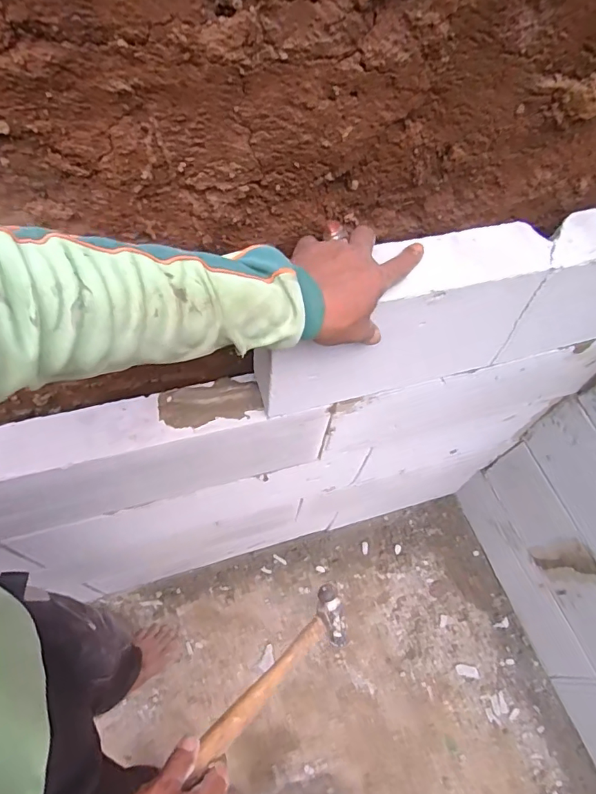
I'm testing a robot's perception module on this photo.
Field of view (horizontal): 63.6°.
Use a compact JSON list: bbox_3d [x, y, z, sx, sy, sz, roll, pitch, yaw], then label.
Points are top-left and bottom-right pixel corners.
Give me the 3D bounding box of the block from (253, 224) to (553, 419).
[{"bbox_3d":[0.112,-0.088,0.579,0.322,0.197,0.078,-12,63,-10],"label":"block"}]

